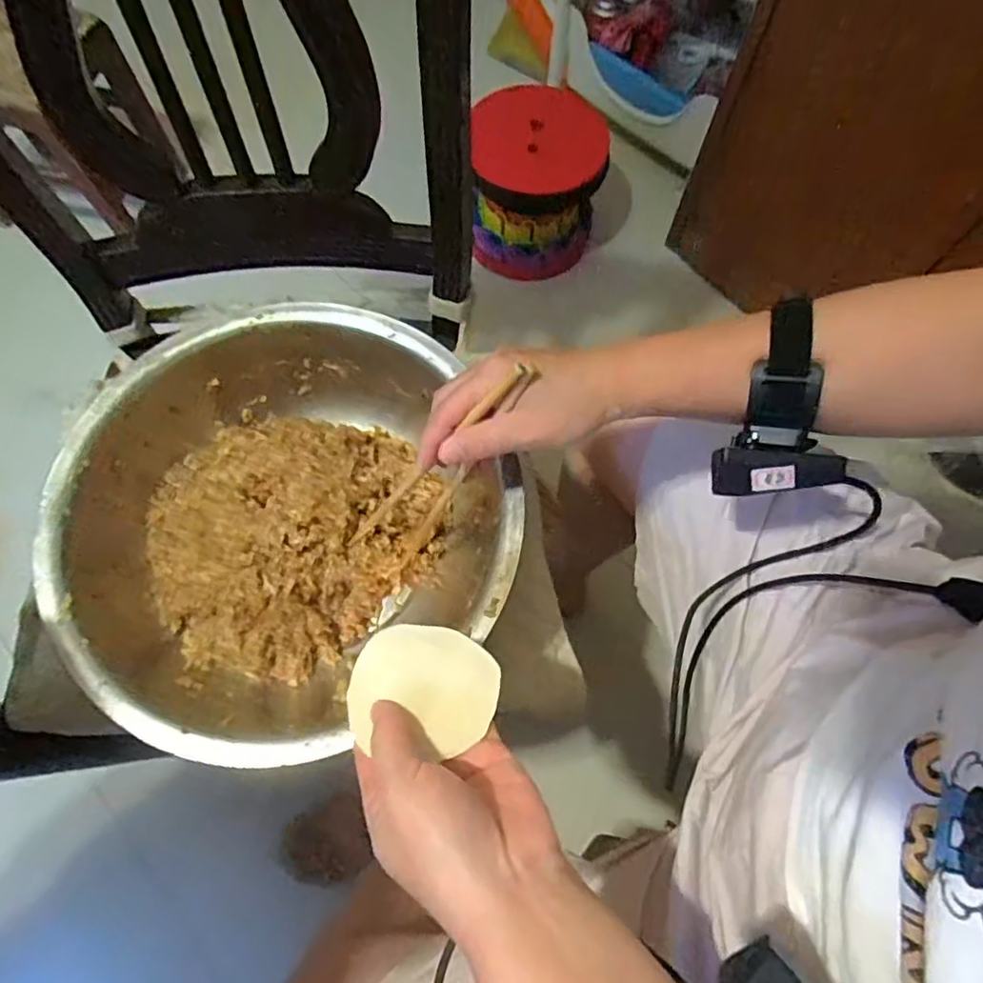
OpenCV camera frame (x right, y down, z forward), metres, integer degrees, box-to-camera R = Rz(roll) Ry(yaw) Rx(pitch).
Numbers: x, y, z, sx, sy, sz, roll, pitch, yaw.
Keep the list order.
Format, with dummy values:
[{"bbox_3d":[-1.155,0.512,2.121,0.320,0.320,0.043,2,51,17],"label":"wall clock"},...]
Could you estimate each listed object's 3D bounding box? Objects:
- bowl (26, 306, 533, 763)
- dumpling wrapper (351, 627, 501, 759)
[{"bbox_3d":[-0.148,0.030,0.492,0.326,0.111,0.324,0,70,-1],"label":"bowl"},{"bbox_3d":[-0.037,0.108,0.341,0.080,0.010,0.067,-2,70,-2],"label":"dumpling wrapper"}]

